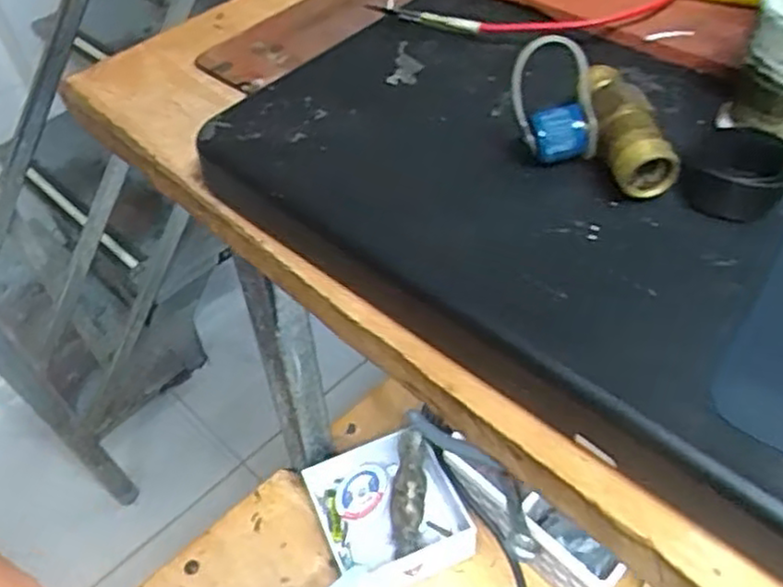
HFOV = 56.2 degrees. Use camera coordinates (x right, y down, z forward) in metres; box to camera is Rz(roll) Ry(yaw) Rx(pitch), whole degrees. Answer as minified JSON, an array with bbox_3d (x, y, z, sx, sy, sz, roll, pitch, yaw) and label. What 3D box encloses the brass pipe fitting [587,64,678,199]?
[{"bbox_3d":[0.065,-0.048,0.207,0.015,0.016,0.043,-11,64,-7],"label":"brass pipe fitting"}]

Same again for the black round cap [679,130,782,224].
[{"bbox_3d":[0.095,-0.032,0.200,0.026,0.013,0.026,-2,48,2],"label":"black round cap"}]

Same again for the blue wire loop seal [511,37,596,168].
[{"bbox_3d":[0.047,-0.057,0.213,0.024,0.031,0.021,0,48,3],"label":"blue wire loop seal"}]

